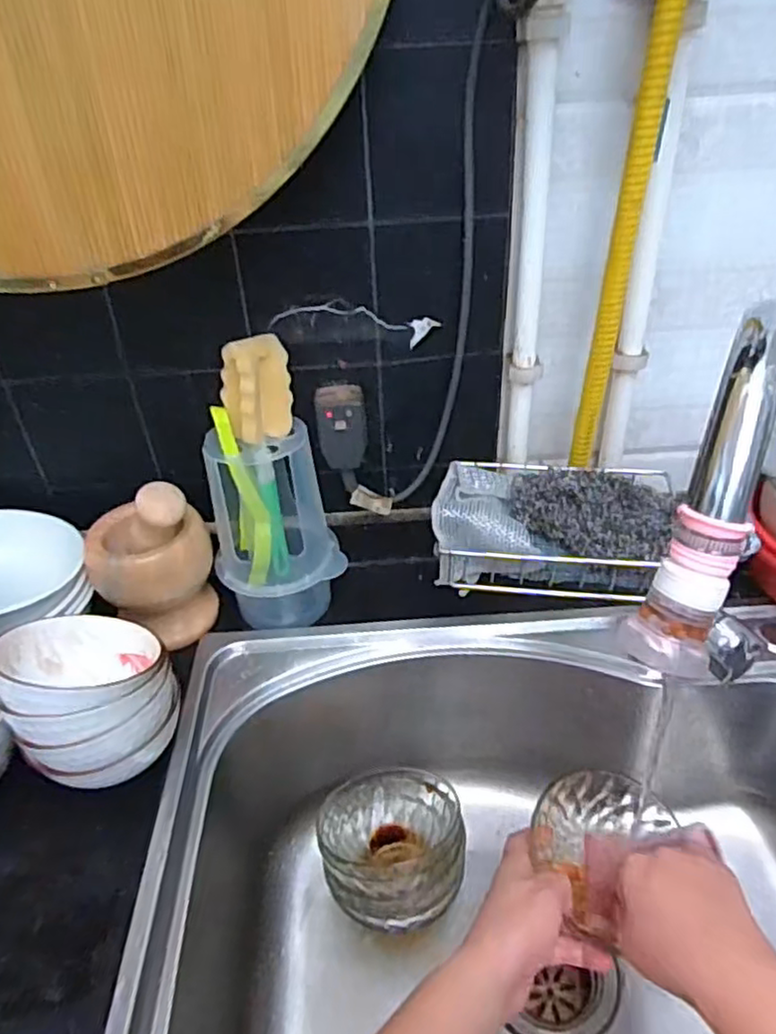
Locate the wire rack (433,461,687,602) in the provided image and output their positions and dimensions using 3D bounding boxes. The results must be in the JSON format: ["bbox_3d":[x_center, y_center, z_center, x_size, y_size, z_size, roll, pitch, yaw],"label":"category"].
[{"bbox_3d":[0.117,0.009,0.507,0.159,0.058,0.090,2,37,7],"label":"wire rack"}]

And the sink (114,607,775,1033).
[{"bbox_3d":[0.132,0.291,0.538,0.572,0.219,0.430,-4,37,0],"label":"sink"}]

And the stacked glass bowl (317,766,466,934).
[{"bbox_3d":[0.003,0.273,0.580,0.114,0.082,0.114,-2,37,2],"label":"stacked glass bowl"}]

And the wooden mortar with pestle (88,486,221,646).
[{"bbox_3d":[-0.211,0.037,0.606,0.105,0.152,0.093,-18,39,-18],"label":"wooden mortar with pestle"}]

